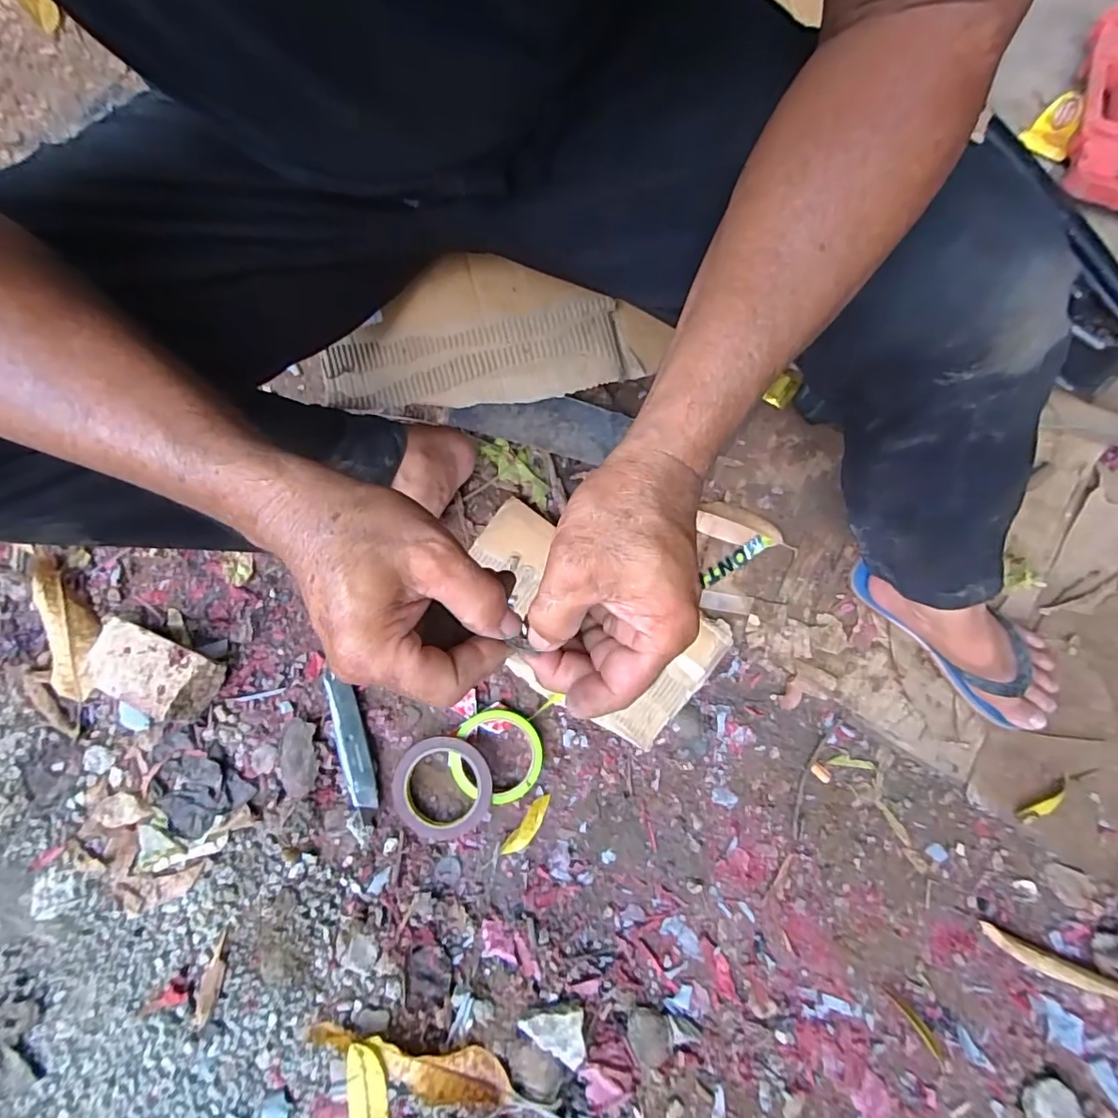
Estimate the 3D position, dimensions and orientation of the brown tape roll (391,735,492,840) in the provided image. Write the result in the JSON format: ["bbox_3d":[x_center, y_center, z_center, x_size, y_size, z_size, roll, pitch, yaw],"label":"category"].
[{"bbox_3d":[-0.123,0.244,0.584,0.103,0.024,0.106,0,80,2],"label":"brown tape roll"}]

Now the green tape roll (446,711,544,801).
[{"bbox_3d":[-0.067,0.210,0.590,0.095,0.018,0.093,0,80,2],"label":"green tape roll"}]

